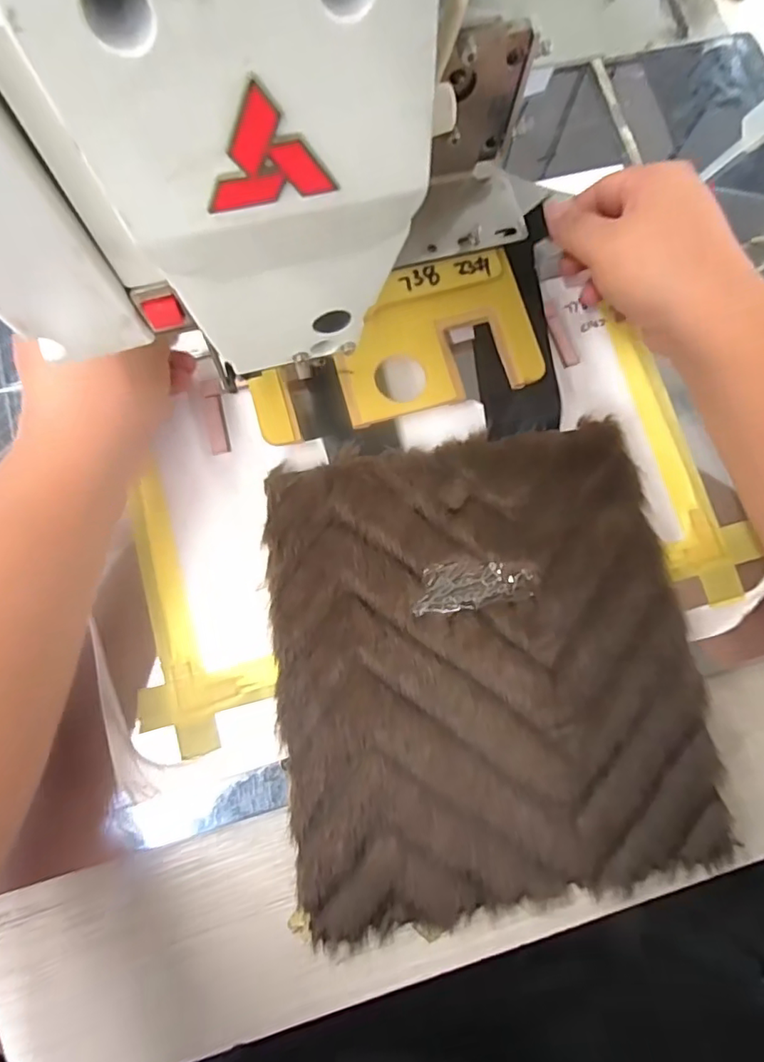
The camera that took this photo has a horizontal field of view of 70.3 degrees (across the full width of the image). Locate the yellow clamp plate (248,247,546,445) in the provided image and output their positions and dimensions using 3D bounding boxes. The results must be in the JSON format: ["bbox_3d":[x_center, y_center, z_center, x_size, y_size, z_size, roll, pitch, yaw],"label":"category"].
[{"bbox_3d":[0.007,-0.117,0.341,0.181,0.006,0.089,-15,86,-6],"label":"yellow clamp plate"}]

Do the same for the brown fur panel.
[{"bbox_3d":[0.061,0.079,0.318,0.239,0.016,0.263,-8,83,-4],"label":"brown fur panel"}]

